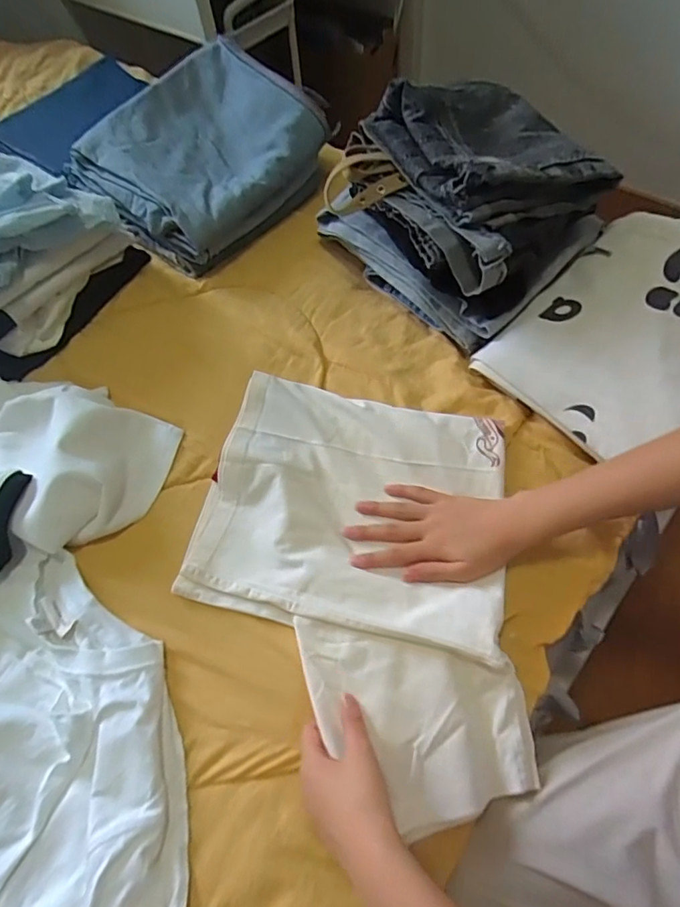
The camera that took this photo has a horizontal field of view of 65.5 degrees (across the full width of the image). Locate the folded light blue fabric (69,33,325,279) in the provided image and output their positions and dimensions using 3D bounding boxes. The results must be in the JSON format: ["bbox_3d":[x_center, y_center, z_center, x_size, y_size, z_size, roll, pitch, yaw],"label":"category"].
[{"bbox_3d":[-0.193,-0.415,0.743,0.261,0.114,0.281,36,70,21],"label":"folded light blue fabric"}]

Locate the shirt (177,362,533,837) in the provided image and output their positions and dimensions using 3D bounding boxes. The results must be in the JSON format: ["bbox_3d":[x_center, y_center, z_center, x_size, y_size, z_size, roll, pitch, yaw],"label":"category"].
[{"bbox_3d":[0.015,0.101,0.492,0.314,0.045,0.355,11,60,5],"label":"shirt"}]

